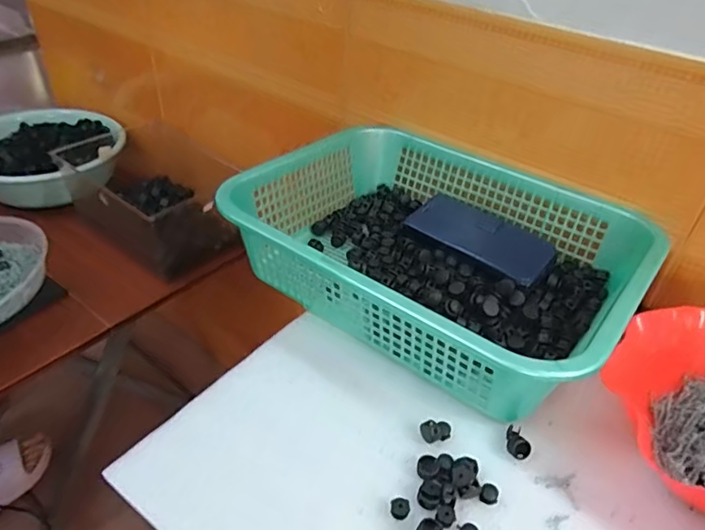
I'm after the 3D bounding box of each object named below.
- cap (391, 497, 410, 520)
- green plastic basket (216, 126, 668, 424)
[{"bbox_3d":[0.034,0.175,0.390,0.014,0.009,0.014,2,39,-2],"label":"cap"},{"bbox_3d":[0.086,-0.021,0.563,0.381,0.098,0.297,29,45,28],"label":"green plastic basket"}]

